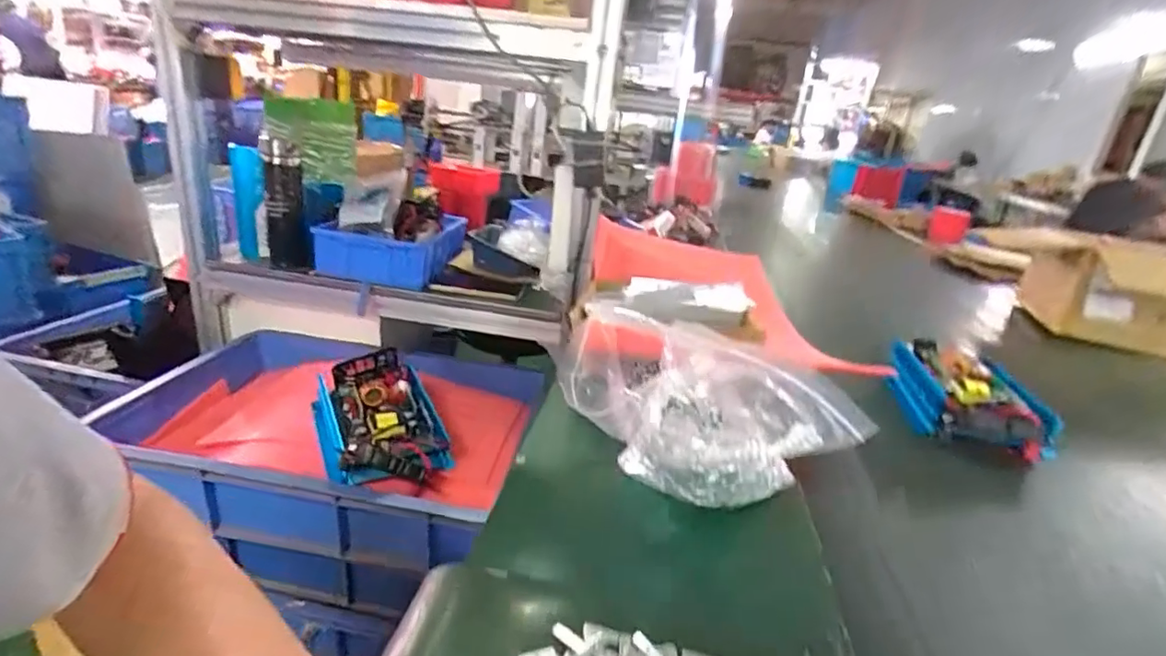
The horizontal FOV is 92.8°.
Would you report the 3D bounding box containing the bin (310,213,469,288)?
[{"bbox_3d":[-0.360,-0.167,1.101,0.193,0.092,0.296,10,22,6],"label":"bin"}]

